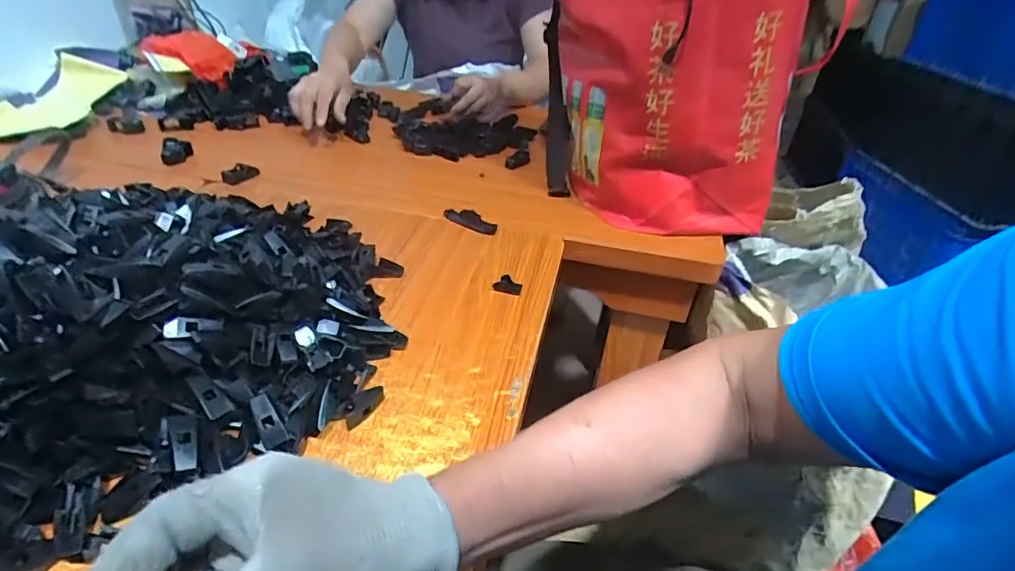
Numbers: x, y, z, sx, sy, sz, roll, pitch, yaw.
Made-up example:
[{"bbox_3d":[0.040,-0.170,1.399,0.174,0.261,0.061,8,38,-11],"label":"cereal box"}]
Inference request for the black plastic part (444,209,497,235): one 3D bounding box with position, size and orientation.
[{"bbox_3d":[-0.047,-0.085,0.674,0.078,0.018,0.020,25,41,24],"label":"black plastic part"}]

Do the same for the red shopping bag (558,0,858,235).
[{"bbox_3d":[0.202,-0.233,0.657,0.276,0.307,0.148,4,37,-3],"label":"red shopping bag"}]

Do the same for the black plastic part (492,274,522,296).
[{"bbox_3d":[0.001,-0.003,0.573,0.030,0.013,0.018,8,37,3],"label":"black plastic part"}]

